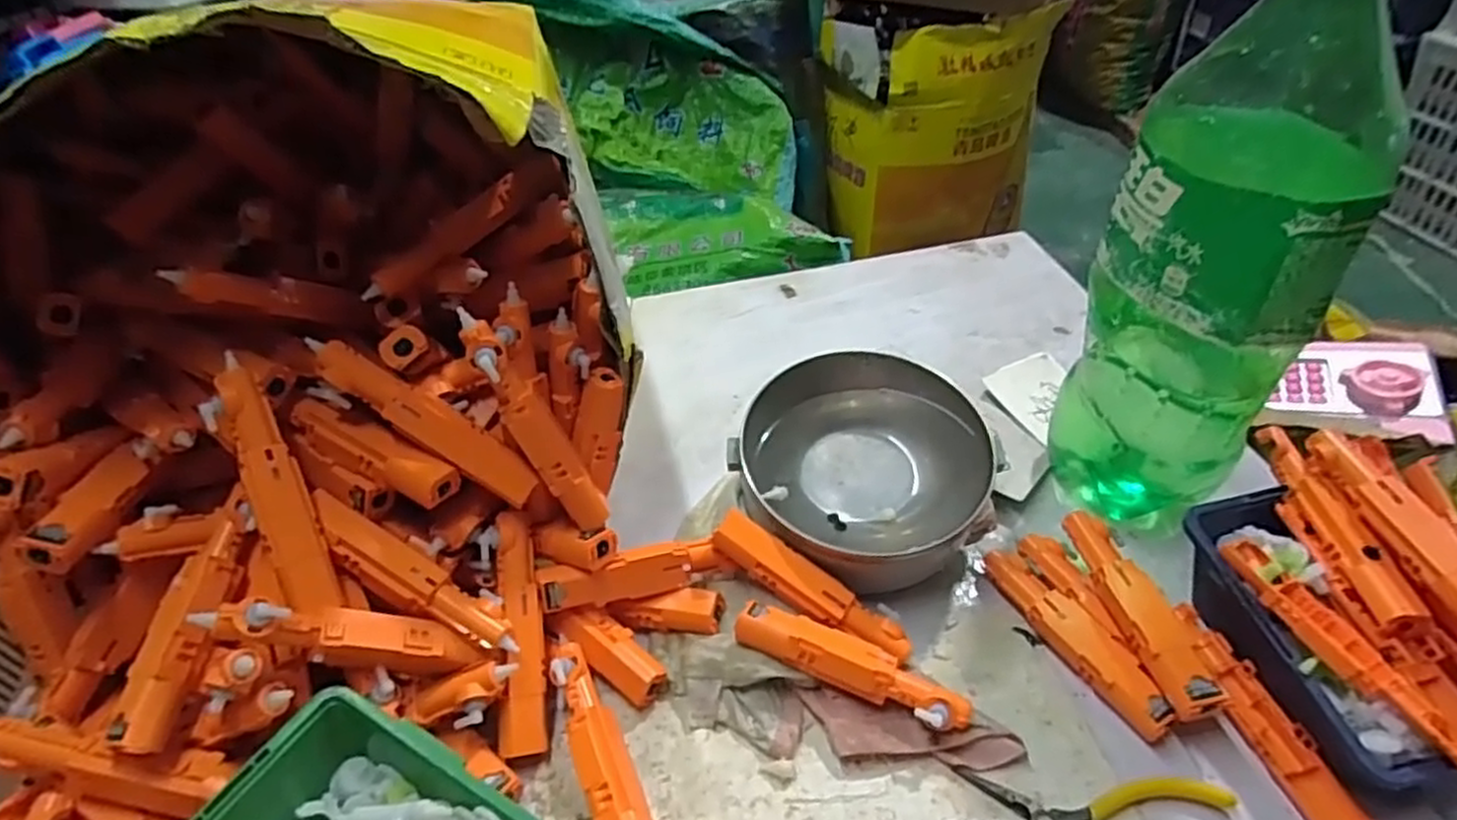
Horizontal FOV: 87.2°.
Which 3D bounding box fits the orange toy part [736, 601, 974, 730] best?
[{"bbox_3d":[0.062,0.134,0.395,0.120,0.028,0.029,10,44,19],"label":"orange toy part"}]

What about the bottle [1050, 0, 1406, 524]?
[{"bbox_3d":[0.251,-0.066,0.404,0.100,0.325,0.099,22,47,26],"label":"bottle"}]

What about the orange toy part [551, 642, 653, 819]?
[{"bbox_3d":[-0.060,0.167,0.367,0.024,0.024,0.119,-21,43,-15],"label":"orange toy part"}]

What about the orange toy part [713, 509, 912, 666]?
[{"bbox_3d":[0.045,0.098,0.416,0.119,0.020,0.023,33,53,7],"label":"orange toy part"}]

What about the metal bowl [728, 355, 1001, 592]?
[{"bbox_3d":[0.081,0.034,0.464,0.133,0.071,0.136,-4,41,3],"label":"metal bowl"}]

